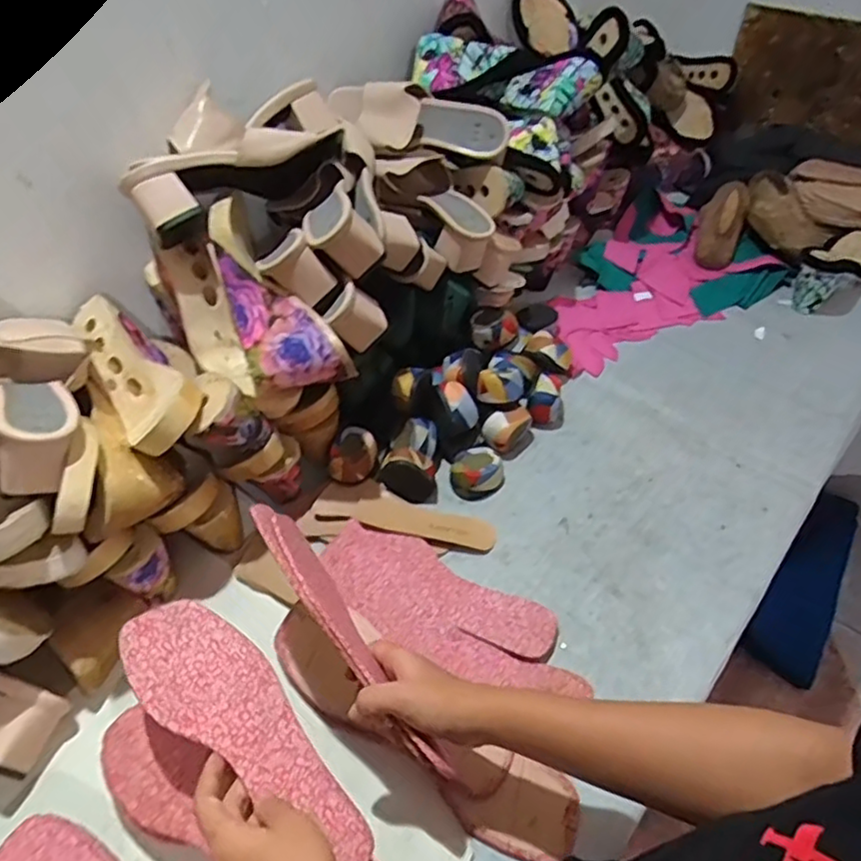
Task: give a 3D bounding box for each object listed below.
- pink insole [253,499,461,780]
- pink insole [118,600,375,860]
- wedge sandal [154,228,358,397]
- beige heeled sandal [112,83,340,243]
[{"bbox_3d":[-0.061,0.157,0.504,0.013,0.092,0.239,-40,75,0],"label":"pink insole"},{"bbox_3d":[-0.129,0.210,0.467,0.235,0.005,0.077,33,45,16],"label":"pink insole"},{"bbox_3d":[-0.180,-0.103,0.639,0.219,0.100,0.080,25,53,24],"label":"wedge sandal"},{"bbox_3d":[-0.195,-0.282,0.664,0.237,0.082,0.096,-29,52,-22],"label":"beige heeled sandal"}]

